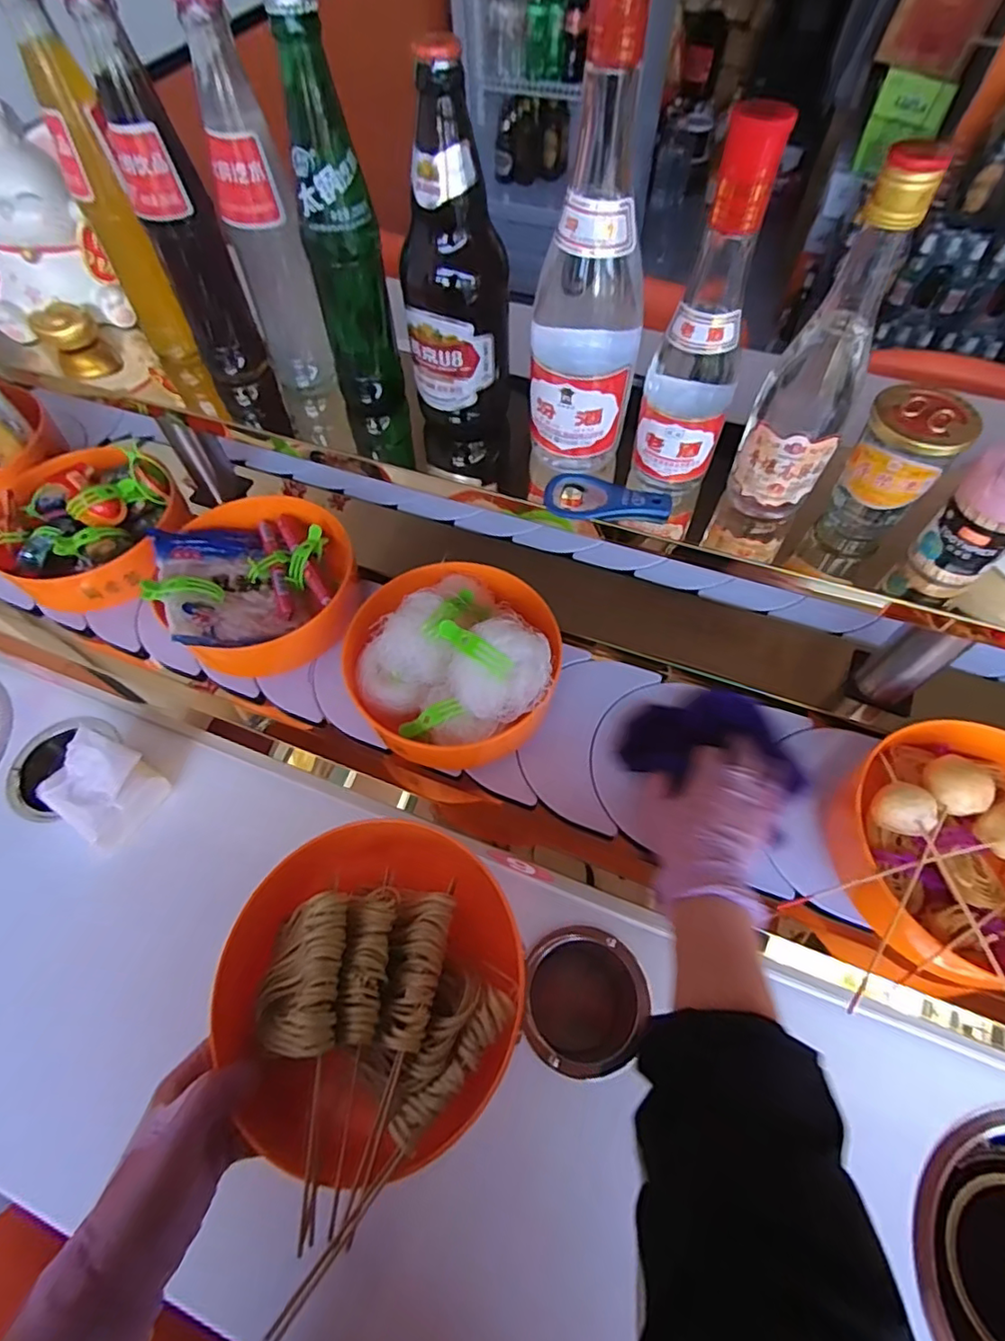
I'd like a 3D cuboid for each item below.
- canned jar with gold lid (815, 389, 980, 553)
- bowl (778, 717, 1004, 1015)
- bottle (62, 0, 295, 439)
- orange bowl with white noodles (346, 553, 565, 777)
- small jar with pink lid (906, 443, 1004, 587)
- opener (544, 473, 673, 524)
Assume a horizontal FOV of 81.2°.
[{"bbox_3d":[0.258,-0.129,0.399,0.055,0.103,0.051,0,61,1],"label":"canned jar with gold lid"},{"bbox_3d":[0.367,0.161,0.468,0.223,0.083,0.212,-32,65,-16],"label":"bowl"},{"bbox_3d":[-0.248,-0.327,0.469,0.055,0.288,0.055,-26,63,-13],"label":"bottle"},{"bbox_3d":[-0.050,-0.008,0.552,0.186,0.118,0.173,0,61,1],"label":"orange bowl with white noodles"},{"bbox_3d":[0.306,-0.096,0.374,0.050,0.086,0.048,0,61,1],"label":"small jar with pink lid"},{"bbox_3d":[0.080,-0.129,0.444,0.092,0.011,0.038,12,62,8],"label":"opener"}]

